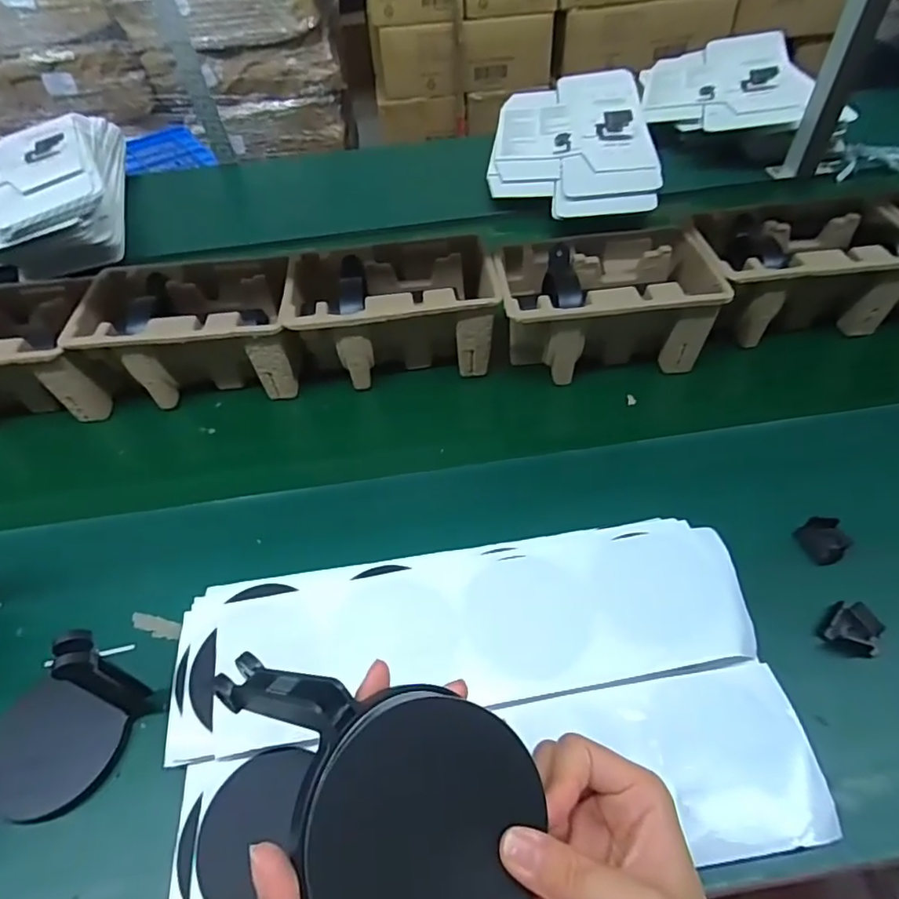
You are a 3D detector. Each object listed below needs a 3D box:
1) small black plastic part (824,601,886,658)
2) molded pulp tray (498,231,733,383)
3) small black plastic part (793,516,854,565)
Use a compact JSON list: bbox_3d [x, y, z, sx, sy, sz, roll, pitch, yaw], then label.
[{"bbox_3d":[0.305,0.137,0.416,0.033,0.021,0.036,31,57,27],"label":"small black plastic part"},{"bbox_3d":[0.168,-0.155,0.625,0.231,0.108,0.152,-11,49,-7],"label":"molded pulp tray"},{"bbox_3d":[0.317,0.076,0.467,0.037,0.016,0.036,-33,55,-24],"label":"small black plastic part"}]

